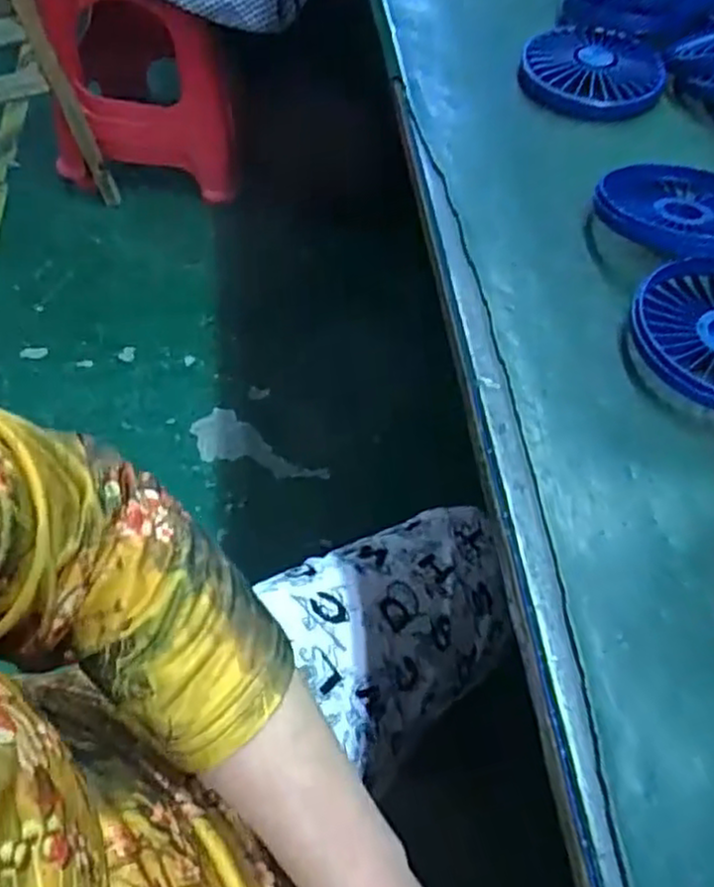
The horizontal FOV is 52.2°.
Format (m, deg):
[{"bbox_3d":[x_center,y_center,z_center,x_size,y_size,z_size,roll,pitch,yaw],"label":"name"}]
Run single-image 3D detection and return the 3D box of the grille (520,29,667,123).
[{"bbox_3d":[0.151,-0.242,0.470,0.090,0.012,0.089,1,59,-3],"label":"grille"}]

